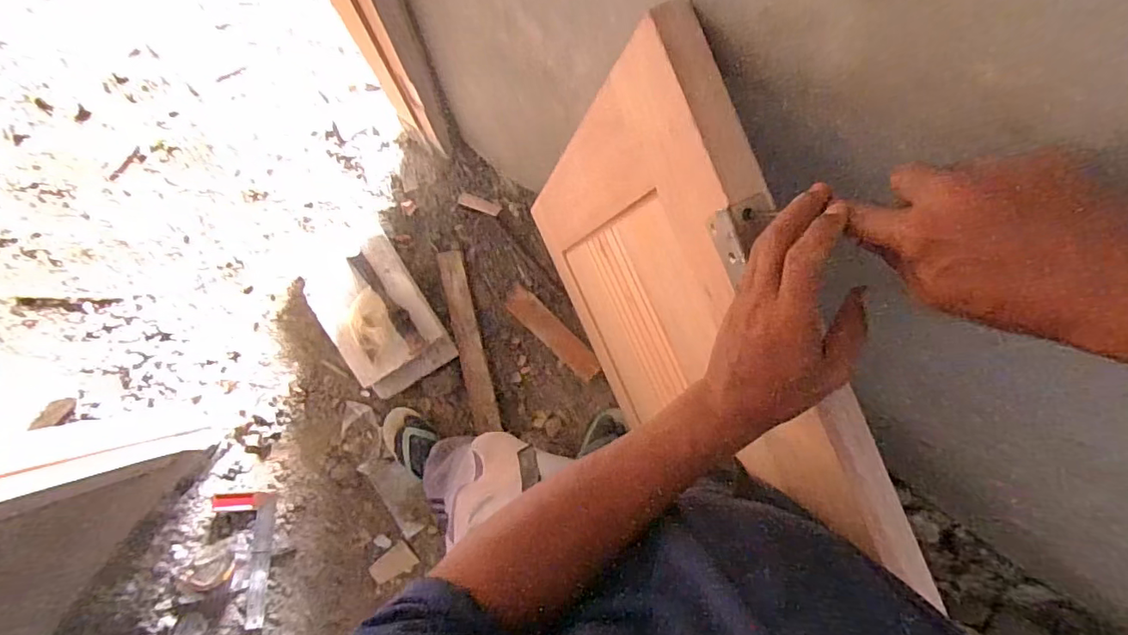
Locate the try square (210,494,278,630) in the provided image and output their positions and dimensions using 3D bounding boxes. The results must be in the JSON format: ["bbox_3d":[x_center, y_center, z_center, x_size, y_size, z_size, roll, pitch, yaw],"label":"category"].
[{"bbox_3d":[-0.730,0.550,1.219,0.121,0.025,0.306,5,88,-21],"label":"try square"}]

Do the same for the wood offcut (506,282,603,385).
[{"bbox_3d":[-0.028,0.040,1.310,0.281,0.012,0.066,43,102,8],"label":"wood offcut"}]

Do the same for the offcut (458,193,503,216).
[{"bbox_3d":[-0.201,-0.271,1.293,0.102,0.010,0.030,18,87,-2],"label":"offcut"}]

